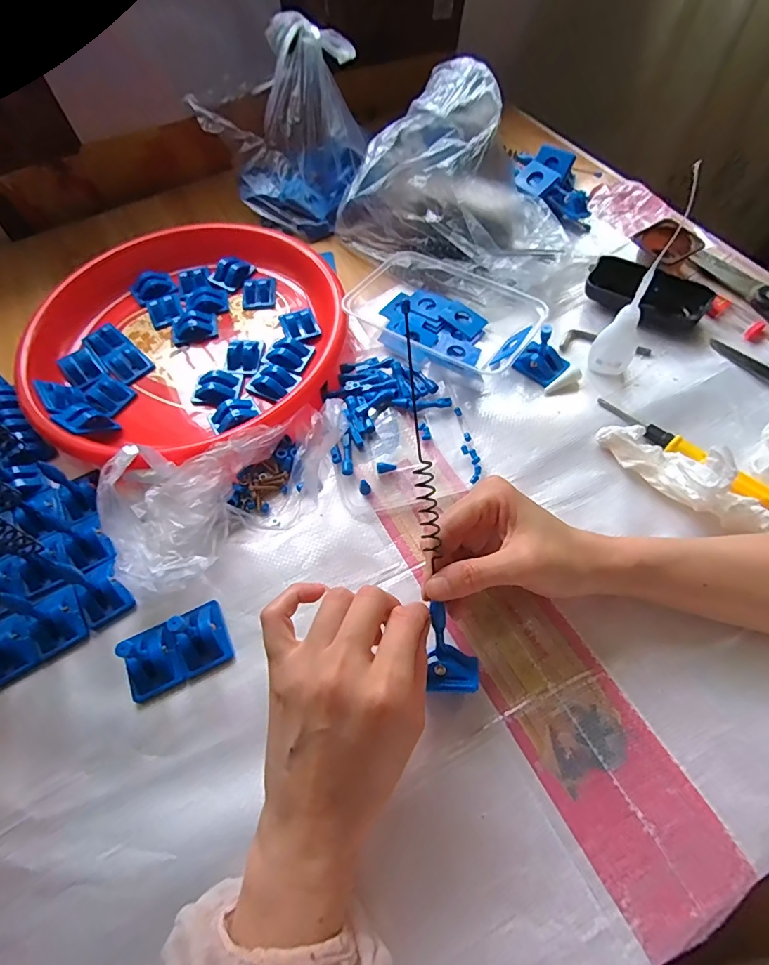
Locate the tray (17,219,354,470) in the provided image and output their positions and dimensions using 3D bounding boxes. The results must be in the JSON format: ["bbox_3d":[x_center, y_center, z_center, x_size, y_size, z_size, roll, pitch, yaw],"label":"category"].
[{"bbox_3d":[-0.192,-0.145,0.442,0.293,0.042,0.279,-1,61,2],"label":"tray"}]

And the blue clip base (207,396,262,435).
[{"bbox_3d":[-0.132,-0.060,0.415,0.042,0.010,0.032,-33,65,-14],"label":"blue clip base"}]

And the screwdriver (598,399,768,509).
[{"bbox_3d":[0.233,-0.026,0.372,0.017,0.017,0.143,-41,67,-18],"label":"screwdriver"}]

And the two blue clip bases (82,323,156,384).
[{"bbox_3d":[-0.258,-0.126,0.458,0.074,0.012,0.035,38,70,21],"label":"two blue clip bases"}]

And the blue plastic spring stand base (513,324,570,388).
[{"bbox_3d":[0.141,-0.112,0.418,0.031,0.033,0.038,-39,66,-17],"label":"blue plastic spring stand base"}]

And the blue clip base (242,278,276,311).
[{"bbox_3d":[-0.132,-0.198,0.491,0.033,0.013,0.034,-3,61,2],"label":"blue clip base"}]

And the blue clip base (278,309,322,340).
[{"bbox_3d":[-0.083,-0.154,0.462,0.032,0.014,0.031,-23,63,-9],"label":"blue clip base"}]

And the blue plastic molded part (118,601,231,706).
[{"bbox_3d":[-0.143,0.107,0.311,0.065,0.040,0.043,-25,63,-10],"label":"blue plastic molded part"}]

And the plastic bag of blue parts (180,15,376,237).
[{"bbox_3d":[-0.106,-0.367,0.501,0.172,0.146,0.112,-13,61,-4],"label":"plastic bag of blue parts"}]

